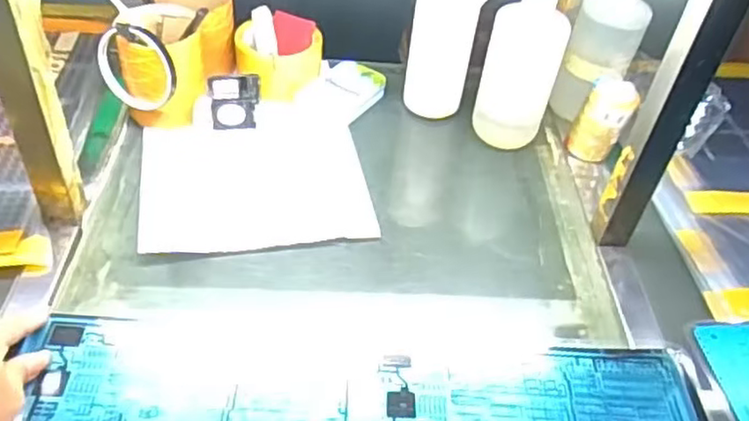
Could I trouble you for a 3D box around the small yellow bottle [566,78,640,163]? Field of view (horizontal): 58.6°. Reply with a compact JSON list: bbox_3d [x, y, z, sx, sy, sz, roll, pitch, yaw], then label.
[{"bbox_3d":[0.244,-0.098,0.714,0.052,0.085,0.048,23,46,15],"label":"small yellow bottle"}]

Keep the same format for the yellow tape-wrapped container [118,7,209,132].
[{"bbox_3d":[-0.210,-0.148,0.688,0.072,0.107,0.092,11,44,3],"label":"yellow tape-wrapped container"}]

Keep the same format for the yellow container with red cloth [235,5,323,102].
[{"bbox_3d":[-0.108,-0.170,0.746,0.097,0.068,0.086,7,44,-1],"label":"yellow container with red cloth"}]

